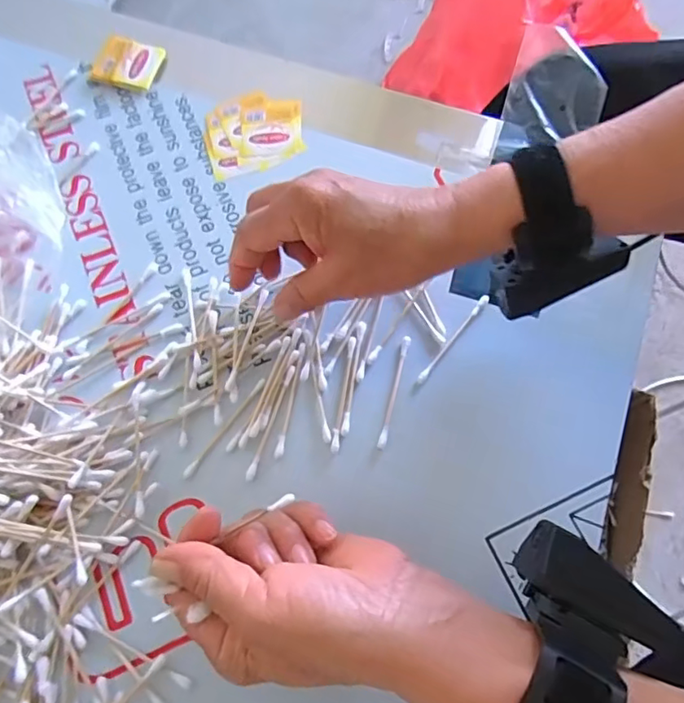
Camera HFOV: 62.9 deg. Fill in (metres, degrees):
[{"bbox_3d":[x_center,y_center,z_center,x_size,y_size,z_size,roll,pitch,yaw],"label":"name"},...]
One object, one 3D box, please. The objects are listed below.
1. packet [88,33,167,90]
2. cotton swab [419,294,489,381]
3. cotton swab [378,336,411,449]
[{"bbox_3d":[-0.165,-0.220,0.428,0.050,0.010,0.042,16,69,5],"label":"packet"},{"bbox_3d":[0.070,-0.008,0.351,0.005,0.004,0.073,37,73,13],"label":"cotton swab"},{"bbox_3d":[0.032,0.023,0.339,0.005,0.004,0.073,14,69,5],"label":"cotton swab"}]

